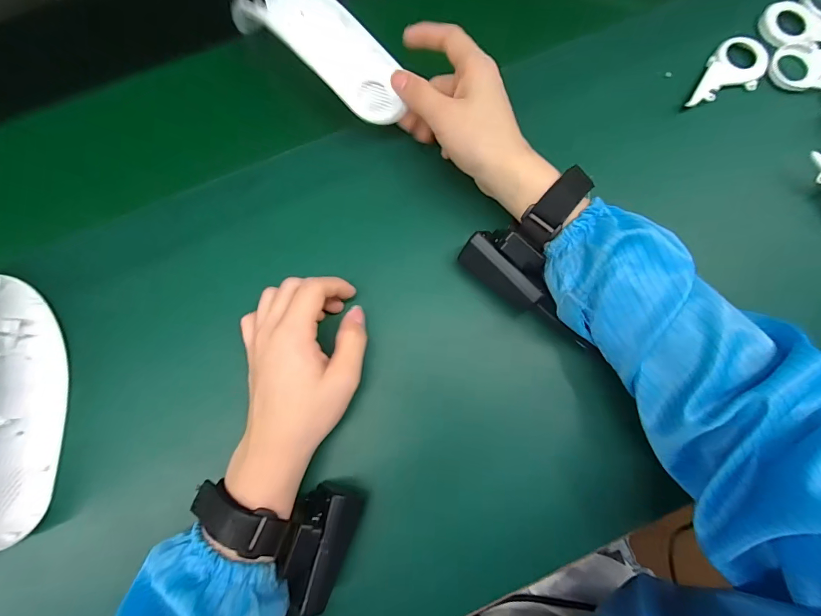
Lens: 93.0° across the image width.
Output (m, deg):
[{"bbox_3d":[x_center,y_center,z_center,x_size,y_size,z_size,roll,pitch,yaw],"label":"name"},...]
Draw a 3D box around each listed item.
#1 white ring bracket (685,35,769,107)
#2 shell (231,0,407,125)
[{"bbox_3d":[0.287,-0.205,0.349,0.046,0.010,0.087,36,81,5],"label":"white ring bracket"},{"bbox_3d":[-0.069,-0.212,0.318,0.160,0.012,0.063,43,82,3],"label":"shell"}]

